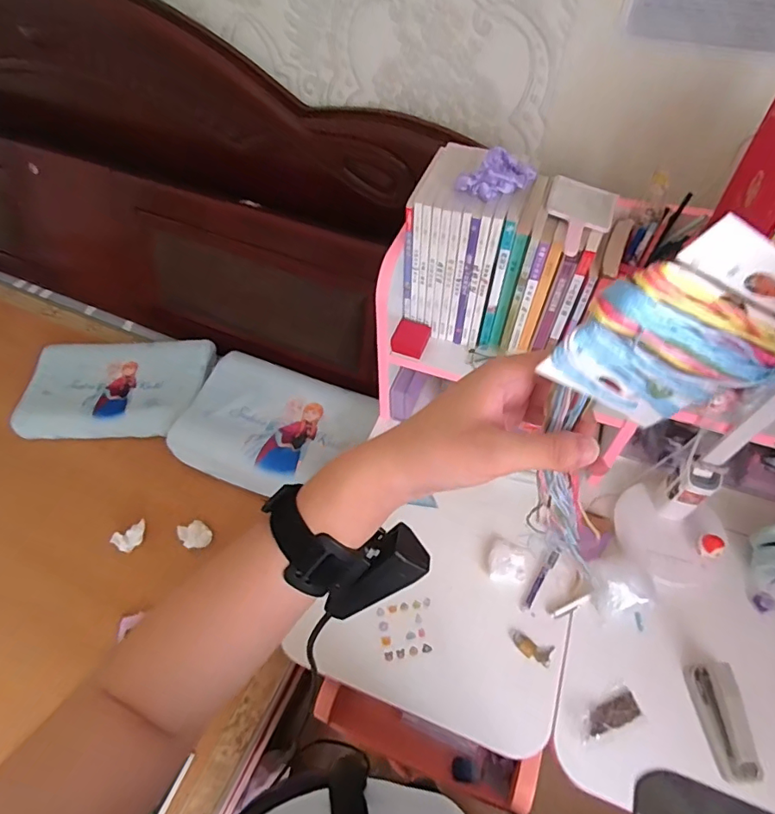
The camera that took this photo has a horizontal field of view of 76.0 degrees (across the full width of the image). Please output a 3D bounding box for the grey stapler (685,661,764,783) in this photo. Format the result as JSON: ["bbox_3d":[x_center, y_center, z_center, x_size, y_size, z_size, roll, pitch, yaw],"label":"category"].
[{"bbox_3d":[0.443,0.408,0.649,0.046,0.039,0.134,-4,54,-2],"label":"grey stapler"}]

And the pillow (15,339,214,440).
[{"bbox_3d":[-0.642,-0.049,1.193,0.436,0.092,0.249,2,54,2],"label":"pillow"}]

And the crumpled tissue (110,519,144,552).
[{"bbox_3d":[-0.516,0.256,0.994,0.044,0.030,0.068,21,57,15],"label":"crumpled tissue"}]

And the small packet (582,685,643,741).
[{"bbox_3d":[0.299,0.414,0.669,0.093,0.007,0.036,-19,56,-13],"label":"small packet"}]

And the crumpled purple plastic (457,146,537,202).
[{"bbox_3d":[0.145,-0.301,0.641,0.095,0.046,0.047,-25,58,-17],"label":"crumpled purple plastic"}]

